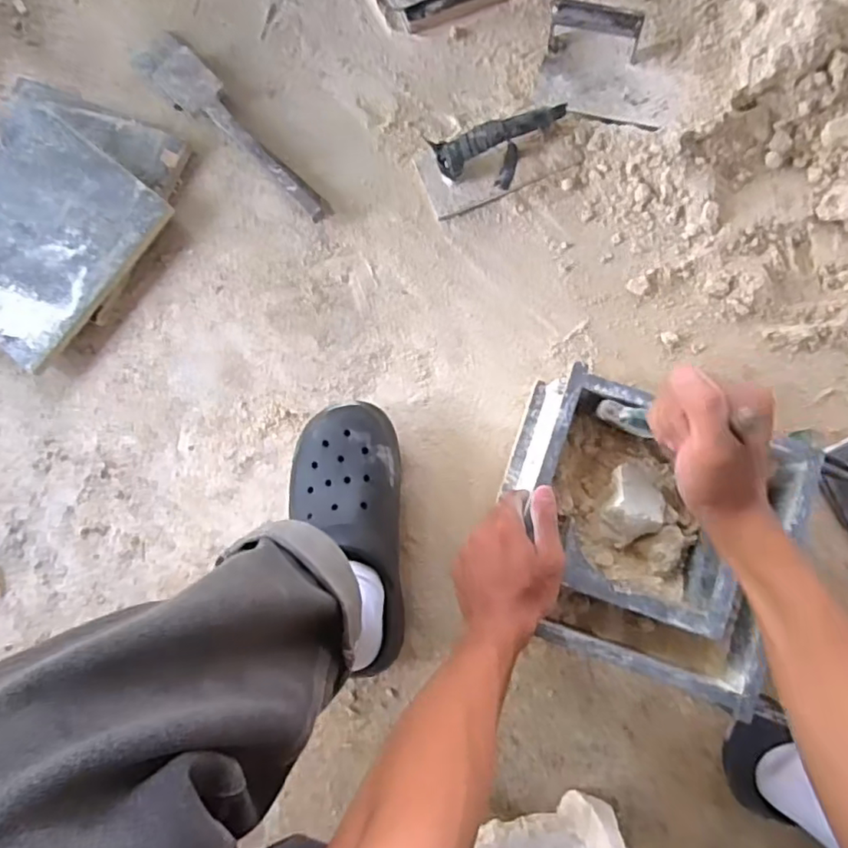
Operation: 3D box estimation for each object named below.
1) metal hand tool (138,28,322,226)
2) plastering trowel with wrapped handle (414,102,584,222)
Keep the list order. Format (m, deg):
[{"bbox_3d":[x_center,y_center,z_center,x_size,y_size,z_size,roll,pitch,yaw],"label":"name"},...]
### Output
[{"bbox_3d":[-0.225,-0.359,0.722,0.314,0.029,0.061,45,88,5],"label":"metal hand tool"},{"bbox_3d":[0.084,-0.309,0.680,0.175,0.069,0.081,-20,85,0],"label":"plastering trowel with wrapped handle"}]

